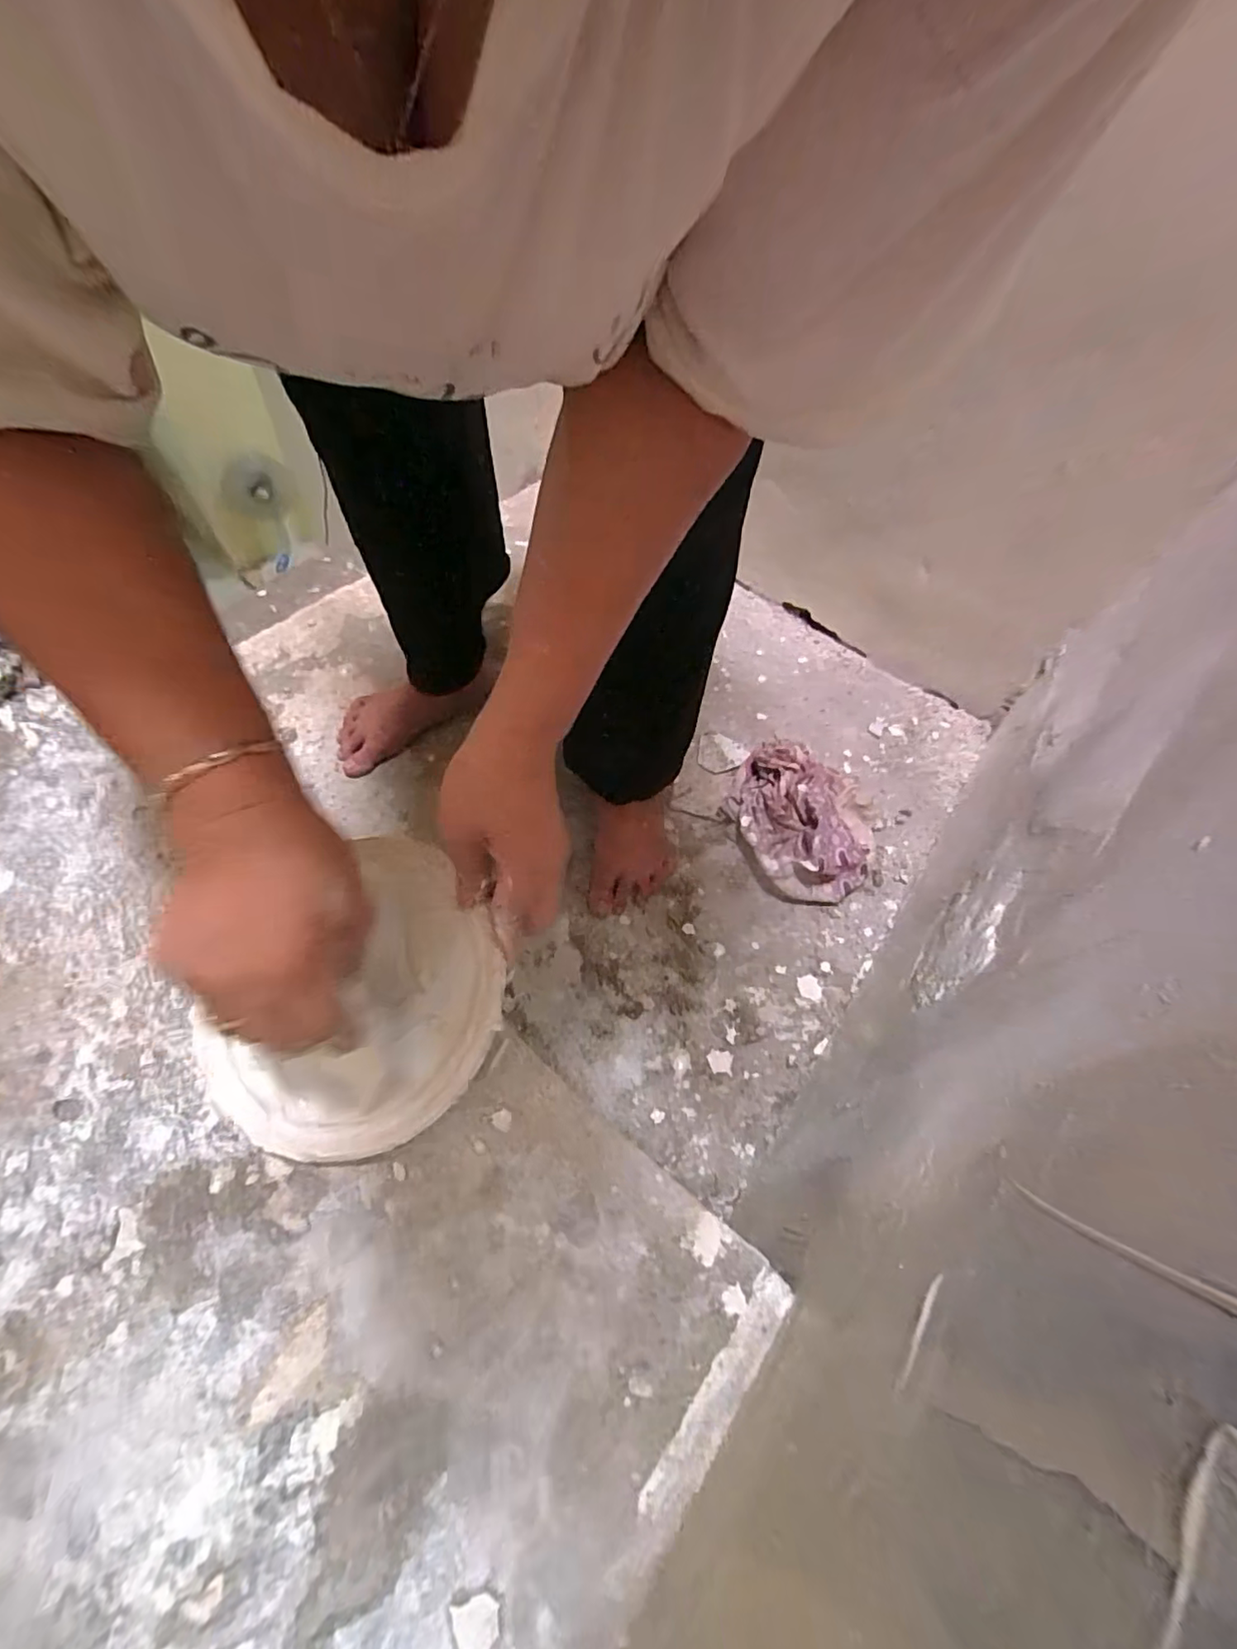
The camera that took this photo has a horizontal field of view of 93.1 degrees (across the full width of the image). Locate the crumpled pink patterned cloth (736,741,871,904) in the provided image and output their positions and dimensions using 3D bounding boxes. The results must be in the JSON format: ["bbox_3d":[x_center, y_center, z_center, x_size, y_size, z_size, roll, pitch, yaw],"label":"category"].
[{"bbox_3d":[0.226,-0.009,0.716,0.160,0.064,0.192,4,59,0],"label":"crumpled pink patterned cloth"}]

